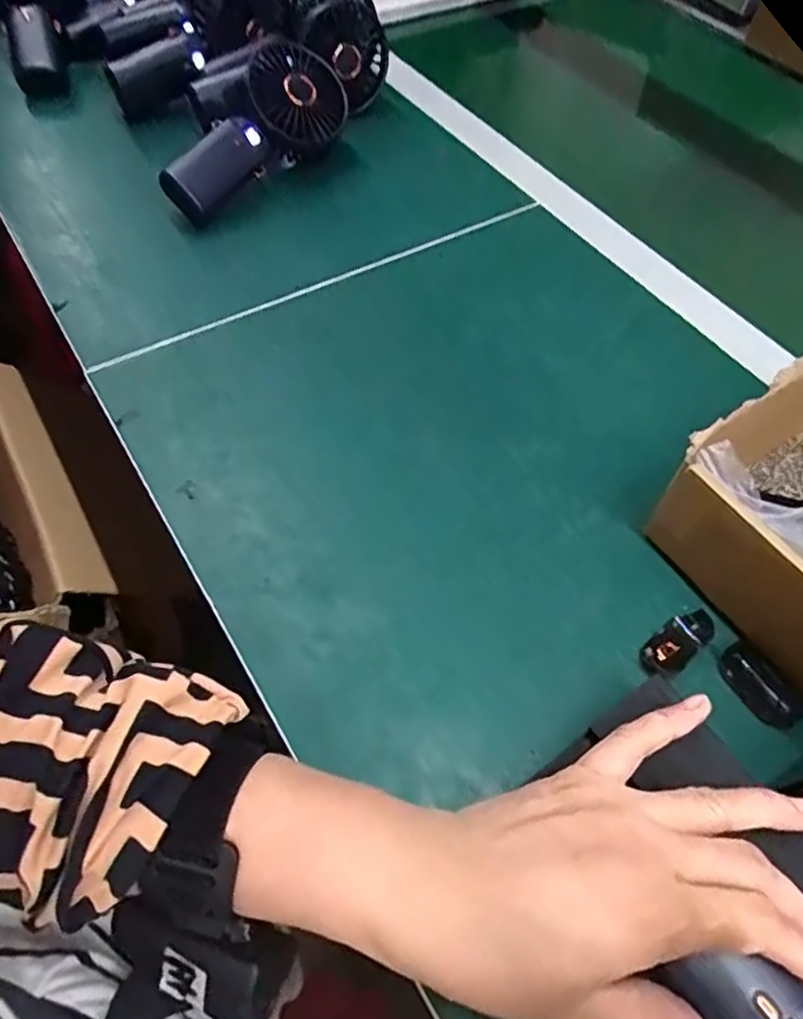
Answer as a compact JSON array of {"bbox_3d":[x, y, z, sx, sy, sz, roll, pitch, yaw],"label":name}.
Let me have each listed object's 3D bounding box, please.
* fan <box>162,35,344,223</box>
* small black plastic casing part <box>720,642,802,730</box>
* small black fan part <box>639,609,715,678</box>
[{"bbox_3d":[-0.141,-0.347,0.623,0.190,0.085,0.061,-45,68,-8],"label":"fan"},{"bbox_3d":[0.187,0.092,0.348,0.025,0.005,0.045,-27,61,-21],"label":"small black plastic casing part"},{"bbox_3d":[0.149,0.072,0.359,0.045,0.014,0.022,-32,63,-23],"label":"small black fan part"}]

